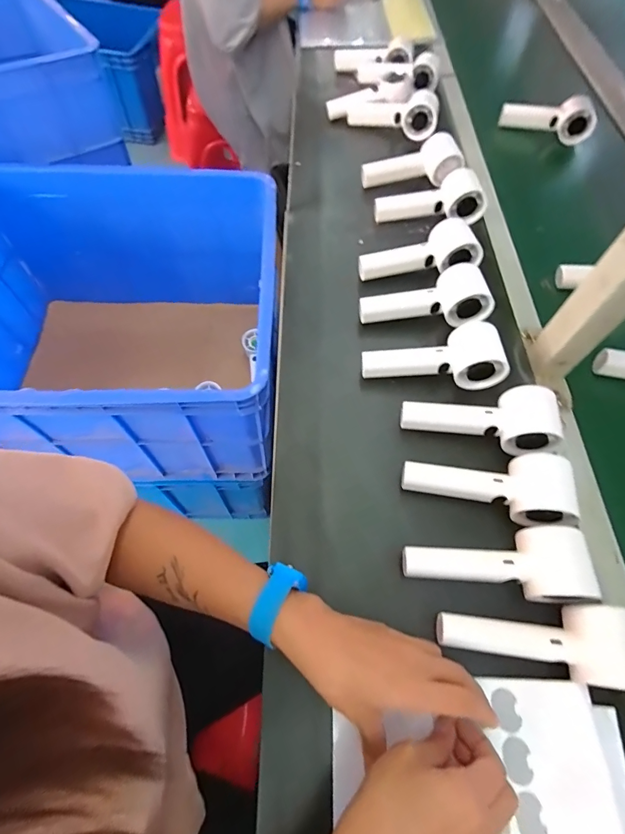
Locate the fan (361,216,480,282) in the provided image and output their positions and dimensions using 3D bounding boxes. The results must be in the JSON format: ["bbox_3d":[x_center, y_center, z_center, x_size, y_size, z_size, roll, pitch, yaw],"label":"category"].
[{"bbox_3d":[0.144,-0.209,0.535,0.153,0.049,0.070,-20,66,-14],"label":"fan"}]

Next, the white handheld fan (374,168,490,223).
[{"bbox_3d":[0.175,-0.319,0.596,0.155,0.055,0.067,-11,64,-9],"label":"white handheld fan"}]

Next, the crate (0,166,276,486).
[{"bbox_3d":[-0.370,-0.161,0.778,0.585,0.380,0.502,0,62,-4],"label":"crate"}]

